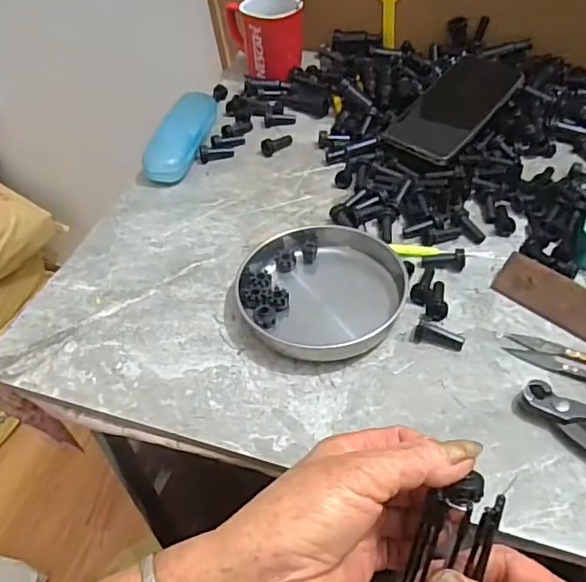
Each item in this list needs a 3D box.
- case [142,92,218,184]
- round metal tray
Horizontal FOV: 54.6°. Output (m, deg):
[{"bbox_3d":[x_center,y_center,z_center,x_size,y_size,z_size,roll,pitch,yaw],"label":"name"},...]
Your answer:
[{"bbox_3d":[-0.122,-0.183,0.641,0.042,0.030,0.155,8,51,10],"label":"case"},{"bbox_3d":[0.020,-0.008,0.483,0.133,0.022,0.144,-2,50,2],"label":"round metal tray"}]

